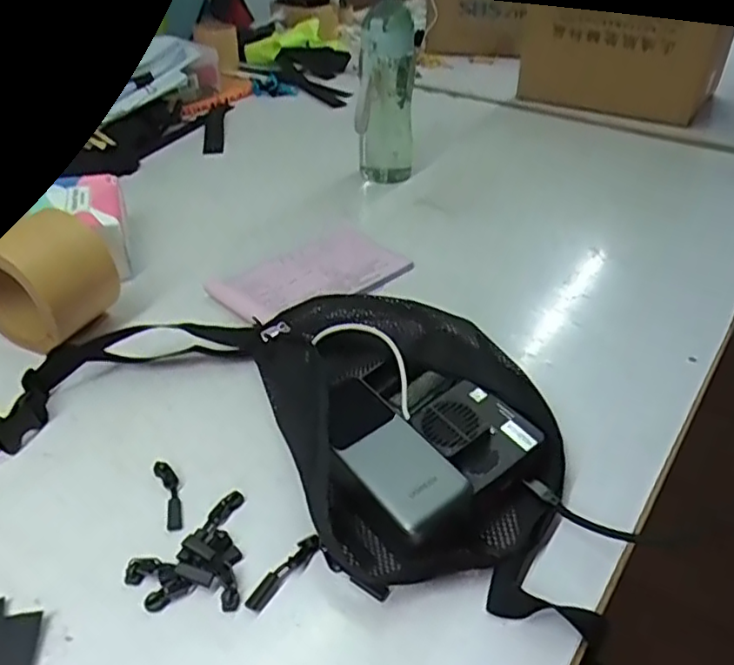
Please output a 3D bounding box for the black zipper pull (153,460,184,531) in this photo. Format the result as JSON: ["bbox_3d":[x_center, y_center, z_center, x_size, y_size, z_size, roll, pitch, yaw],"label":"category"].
[{"bbox_3d":[-0.136,0.110,0.430,0.014,0.004,0.058,-15,41,-20],"label":"black zipper pull"}]

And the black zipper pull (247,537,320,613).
[{"bbox_3d":[-0.051,0.146,0.383,0.012,0.006,0.057,28,45,30],"label":"black zipper pull"}]

